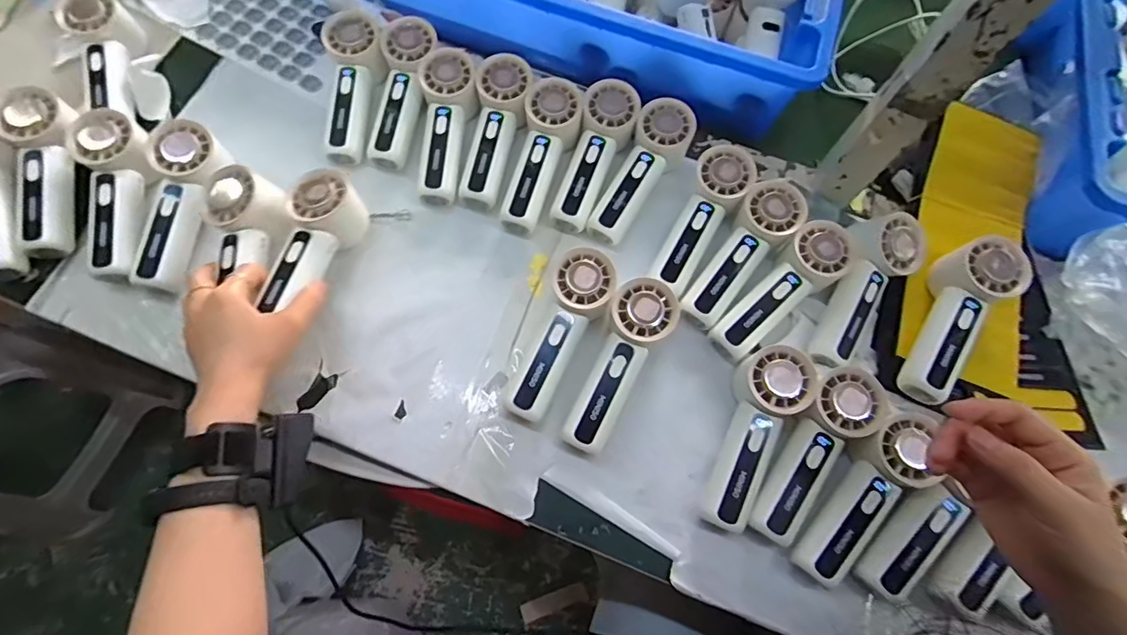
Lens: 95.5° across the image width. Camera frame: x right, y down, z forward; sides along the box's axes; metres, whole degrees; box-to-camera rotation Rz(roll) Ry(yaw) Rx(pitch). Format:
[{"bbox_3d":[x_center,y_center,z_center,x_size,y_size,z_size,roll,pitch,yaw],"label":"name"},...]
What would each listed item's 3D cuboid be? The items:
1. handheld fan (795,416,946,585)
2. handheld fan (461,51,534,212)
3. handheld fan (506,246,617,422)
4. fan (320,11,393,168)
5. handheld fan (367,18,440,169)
[{"bbox_3d":[0.256,0.150,0.434,0.054,0.033,0.162,40,82,11],"label":"handheld fan"},{"bbox_3d":[-0.065,-0.186,0.508,0.052,0.034,0.155,7,68,-1],"label":"handheld fan"},{"bbox_3d":[0.000,0.017,0.445,0.054,0.050,0.153,20,71,4],"label":"handheld fan"},{"bbox_3d":[-0.210,-0.234,0.524,0.061,0.048,0.165,-5,71,-5],"label":"fan"},{"bbox_3d":[-0.160,-0.229,0.520,0.054,0.040,0.159,3,71,-2],"label":"handheld fan"}]

